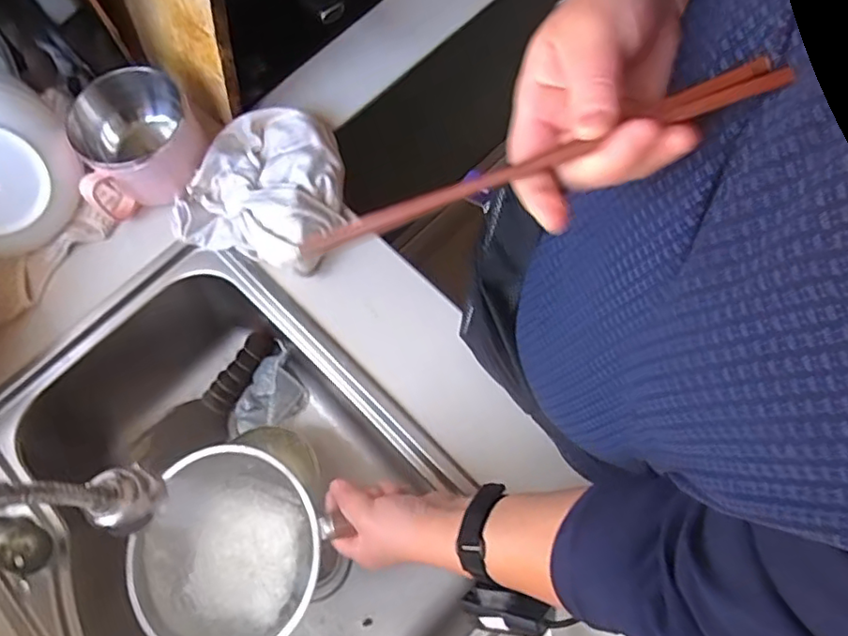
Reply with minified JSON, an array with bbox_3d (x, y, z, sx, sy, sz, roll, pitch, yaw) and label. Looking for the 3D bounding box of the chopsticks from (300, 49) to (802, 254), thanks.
[{"bbox_3d":[0.044,-0.074,0.294,0.243,0.007,0.016,-18,69,18],"label":"chopsticks"}]

